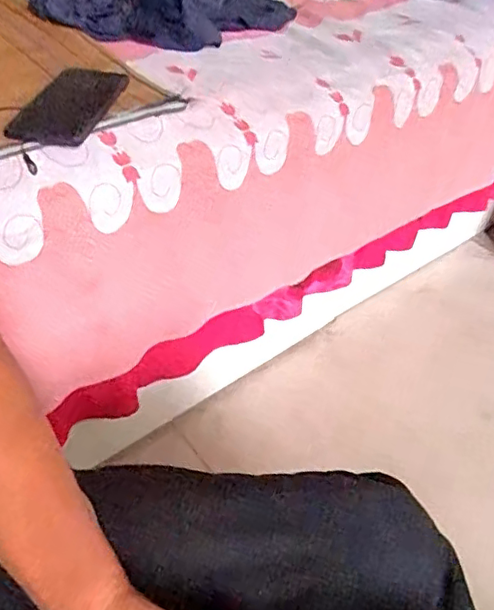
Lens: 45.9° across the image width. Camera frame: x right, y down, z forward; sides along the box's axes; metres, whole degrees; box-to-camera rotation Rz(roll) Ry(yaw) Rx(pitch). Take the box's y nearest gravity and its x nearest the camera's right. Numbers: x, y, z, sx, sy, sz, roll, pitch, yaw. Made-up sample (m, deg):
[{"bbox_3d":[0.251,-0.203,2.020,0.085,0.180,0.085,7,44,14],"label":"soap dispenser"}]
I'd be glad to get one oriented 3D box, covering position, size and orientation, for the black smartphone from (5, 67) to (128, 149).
[{"bbox_3d":[-0.189,-0.214,0.620,0.087,0.014,0.171,9,43,3],"label":"black smartphone"}]

